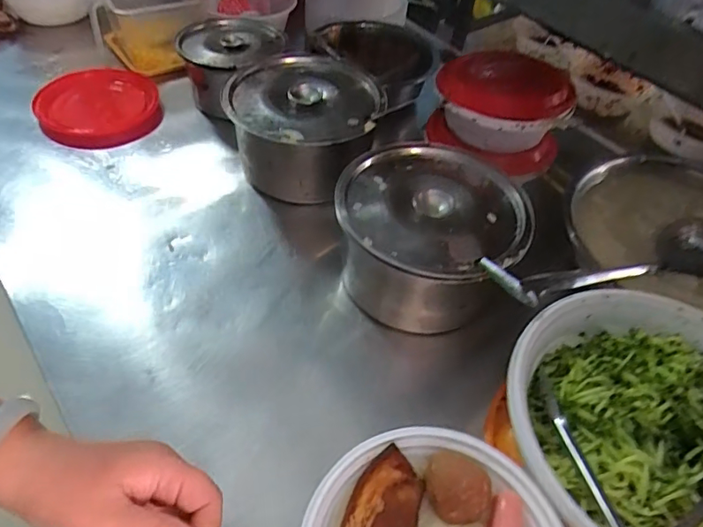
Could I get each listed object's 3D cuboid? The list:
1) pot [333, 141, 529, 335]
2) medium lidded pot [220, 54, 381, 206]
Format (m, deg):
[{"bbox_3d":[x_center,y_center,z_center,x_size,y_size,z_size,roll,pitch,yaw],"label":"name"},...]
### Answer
[{"bbox_3d":[0.078,-0.028,0.563,0.182,0.113,0.176,3,49,-3],"label":"pot"},{"bbox_3d":[-0.060,-0.178,0.674,0.185,0.100,0.187,2,49,-4],"label":"medium lidded pot"}]

